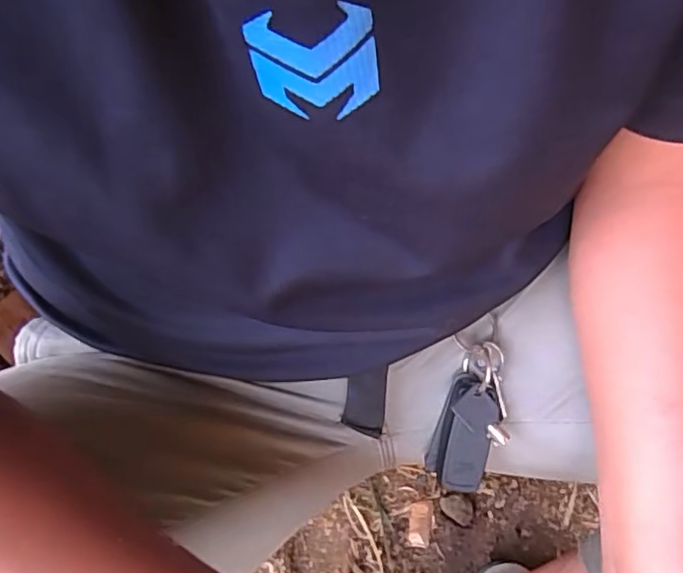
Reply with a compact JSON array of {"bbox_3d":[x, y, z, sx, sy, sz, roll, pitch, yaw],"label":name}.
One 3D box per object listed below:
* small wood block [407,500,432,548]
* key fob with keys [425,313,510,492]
[{"bbox_3d":[0.076,0.227,0.569,0.021,0.012,0.042,6,46,9],"label":"small wood block"},{"bbox_3d":[0.081,0.075,0.362,0.041,0.104,0.028,15,5,17],"label":"key fob with keys"}]

